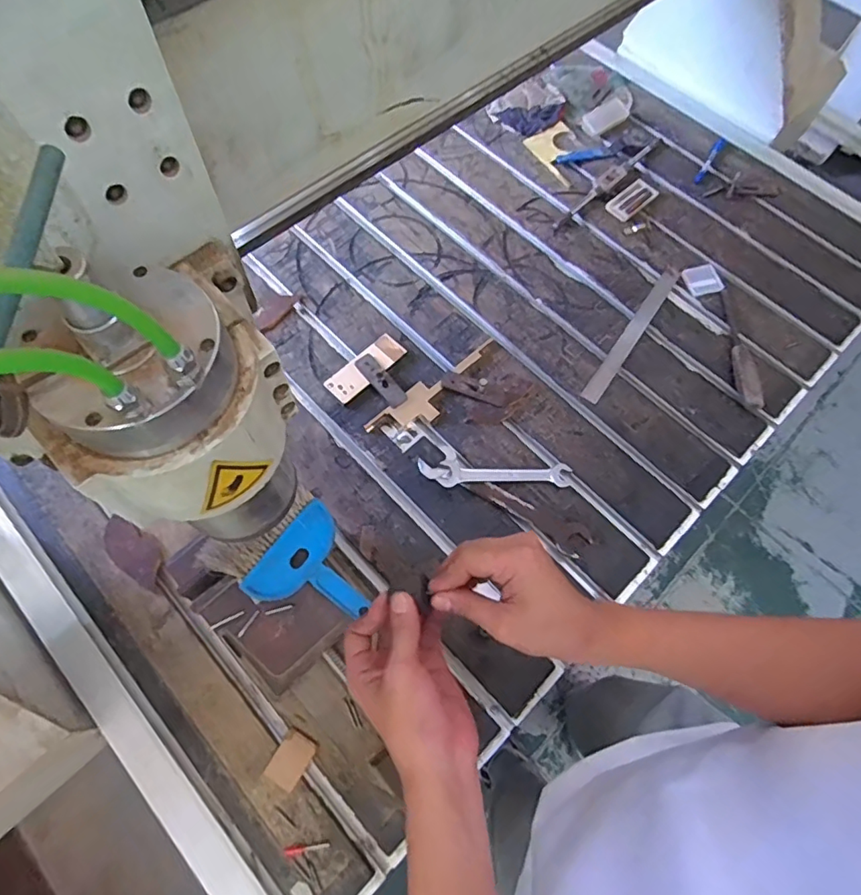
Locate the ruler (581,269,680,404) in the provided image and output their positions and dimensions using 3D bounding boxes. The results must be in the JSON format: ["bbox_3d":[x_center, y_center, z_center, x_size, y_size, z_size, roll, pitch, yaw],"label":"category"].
[{"bbox_3d":[0.334,-0.189,0.878,0.028,0.007,0.305,38,70,1],"label":"ruler"}]

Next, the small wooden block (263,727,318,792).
[{"bbox_3d":[-0.159,0.358,0.616,0.038,0.006,0.055,31,68,10],"label":"small wooden block"}]

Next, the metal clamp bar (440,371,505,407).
[{"bbox_3d":[0.066,-0.090,0.811,0.099,0.015,0.033,22,67,7],"label":"metal clamp bar"}]

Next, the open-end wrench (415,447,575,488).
[{"bbox_3d":[0.092,0.037,0.764,0.215,0.015,0.063,9,66,1],"label":"open-end wrench"}]

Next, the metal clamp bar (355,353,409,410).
[{"bbox_3d":[-0.075,-0.103,0.809,0.030,0.008,0.097,-39,79,-11],"label":"metal clamp bar"}]

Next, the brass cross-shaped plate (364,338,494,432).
[{"bbox_3d":[0.016,-0.087,0.813,0.248,0.009,0.057,-37,73,-17],"label":"brass cross-shaped plate"}]

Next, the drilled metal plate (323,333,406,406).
[{"bbox_3d":[-0.099,-0.123,0.822,0.052,0.010,0.132,42,70,14],"label":"drilled metal plate"}]

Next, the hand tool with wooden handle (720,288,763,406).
[{"bbox_3d":[0.499,-0.164,0.860,0.028,0.019,0.223,5,66,-1],"label":"hand tool with wooden handle"}]

